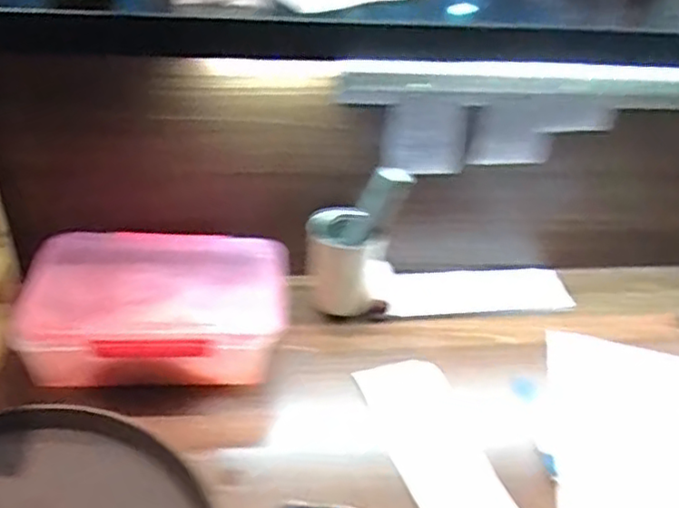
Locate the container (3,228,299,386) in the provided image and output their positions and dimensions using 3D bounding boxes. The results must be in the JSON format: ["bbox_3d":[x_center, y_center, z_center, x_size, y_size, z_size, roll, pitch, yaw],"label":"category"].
[{"bbox_3d":[-0.199,0.060,0.750,0.270,0.076,0.180,1,41,-8],"label":"container"}]

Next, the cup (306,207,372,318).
[{"bbox_3d":[0.001,0.010,0.818,0.070,0.118,0.073,-5,42,-15],"label":"cup"}]

